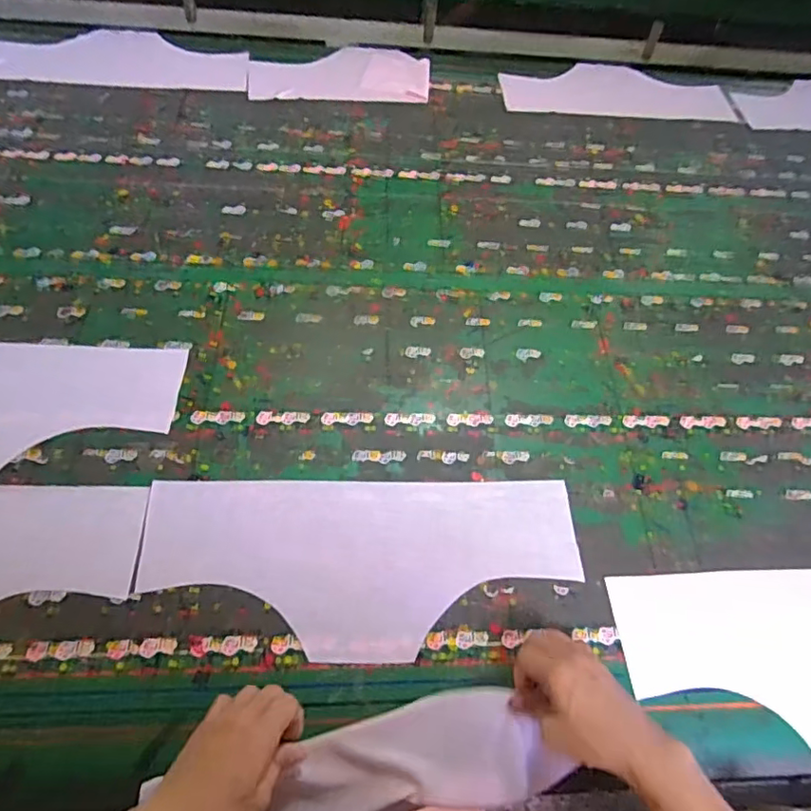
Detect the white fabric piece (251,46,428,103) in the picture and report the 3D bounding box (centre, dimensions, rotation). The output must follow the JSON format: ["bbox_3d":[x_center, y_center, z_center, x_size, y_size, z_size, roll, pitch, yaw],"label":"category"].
[{"bbox_3d":[-0.119,-0.620,1.041,0.322,0.010,0.177,-3,59,-6],"label":"white fabric piece"}]

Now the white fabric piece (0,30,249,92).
[{"bbox_3d":[-0.518,-0.620,1.000,0.465,0.014,0.167,3,58,-3],"label":"white fabric piece"}]

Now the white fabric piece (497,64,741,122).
[{"bbox_3d":[0.406,-0.609,1.091,0.452,0.011,0.156,0,62,-8],"label":"white fabric piece"}]

